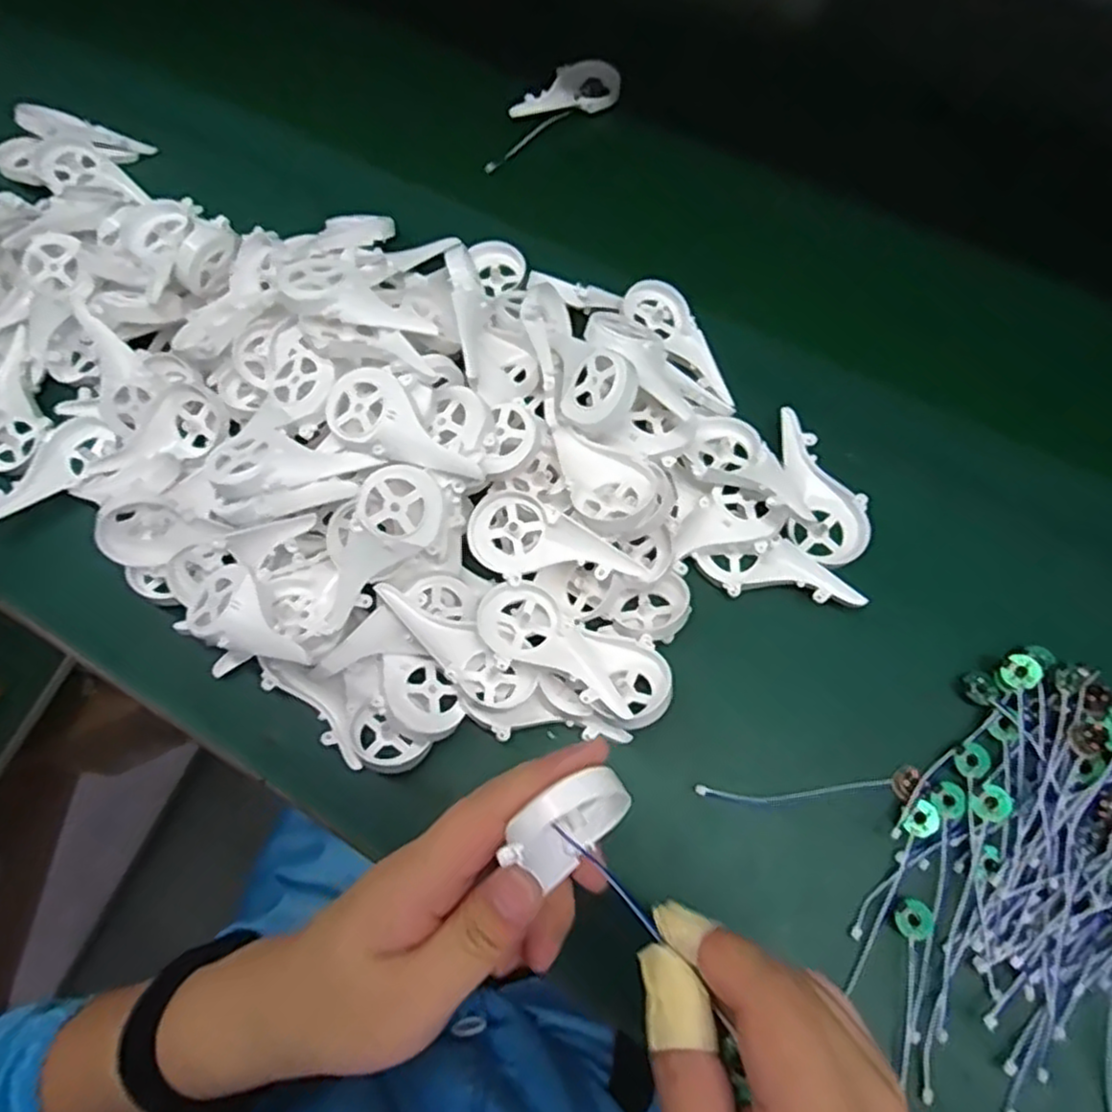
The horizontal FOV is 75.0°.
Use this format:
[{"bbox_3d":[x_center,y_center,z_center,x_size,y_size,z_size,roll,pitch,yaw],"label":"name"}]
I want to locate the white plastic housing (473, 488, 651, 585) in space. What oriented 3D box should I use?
[{"bbox_3d":[-0.003,0.003,0.393,0.095,0.032,0.045,32,78,9],"label":"white plastic housing"}]

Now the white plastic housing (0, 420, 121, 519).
[{"bbox_3d":[-0.323,-0.056,0.454,0.093,0.016,0.044,-30,71,-7],"label":"white plastic housing"}]

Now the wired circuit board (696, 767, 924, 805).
[{"bbox_3d":[0.130,0.121,0.371,0.112,0.010,0.014,-5,70,2],"label":"wired circuit board"}]

